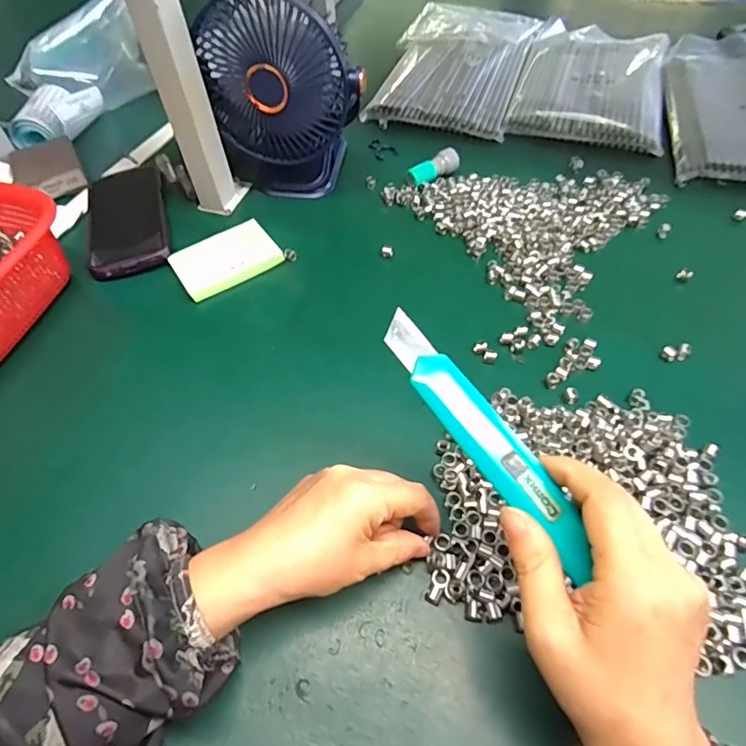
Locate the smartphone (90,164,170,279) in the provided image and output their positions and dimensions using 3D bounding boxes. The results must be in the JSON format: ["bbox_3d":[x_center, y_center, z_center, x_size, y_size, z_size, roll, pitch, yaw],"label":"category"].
[{"bbox_3d":[-0.261,-0.167,0.525,0.076,0.018,0.178,-16,54,-9],"label":"smartphone"}]

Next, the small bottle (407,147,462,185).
[{"bbox_3d":[0.070,-0.232,0.553,0.063,0.021,0.021,-29,58,-18],"label":"small bottle"}]

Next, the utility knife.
[{"bbox_3d":[0.053,0.030,0.237,0.023,0.008,0.144,-32,74,-20],"label":"utility knife"}]

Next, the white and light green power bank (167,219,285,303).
[{"bbox_3d":[-0.143,-0.110,0.481,0.095,0.018,0.064,-30,58,-19],"label":"white and light green power bank"}]

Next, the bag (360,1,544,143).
[{"bbox_3d":[0.120,-0.442,0.702,0.195,0.035,0.321,11,54,10],"label":"bag"}]

